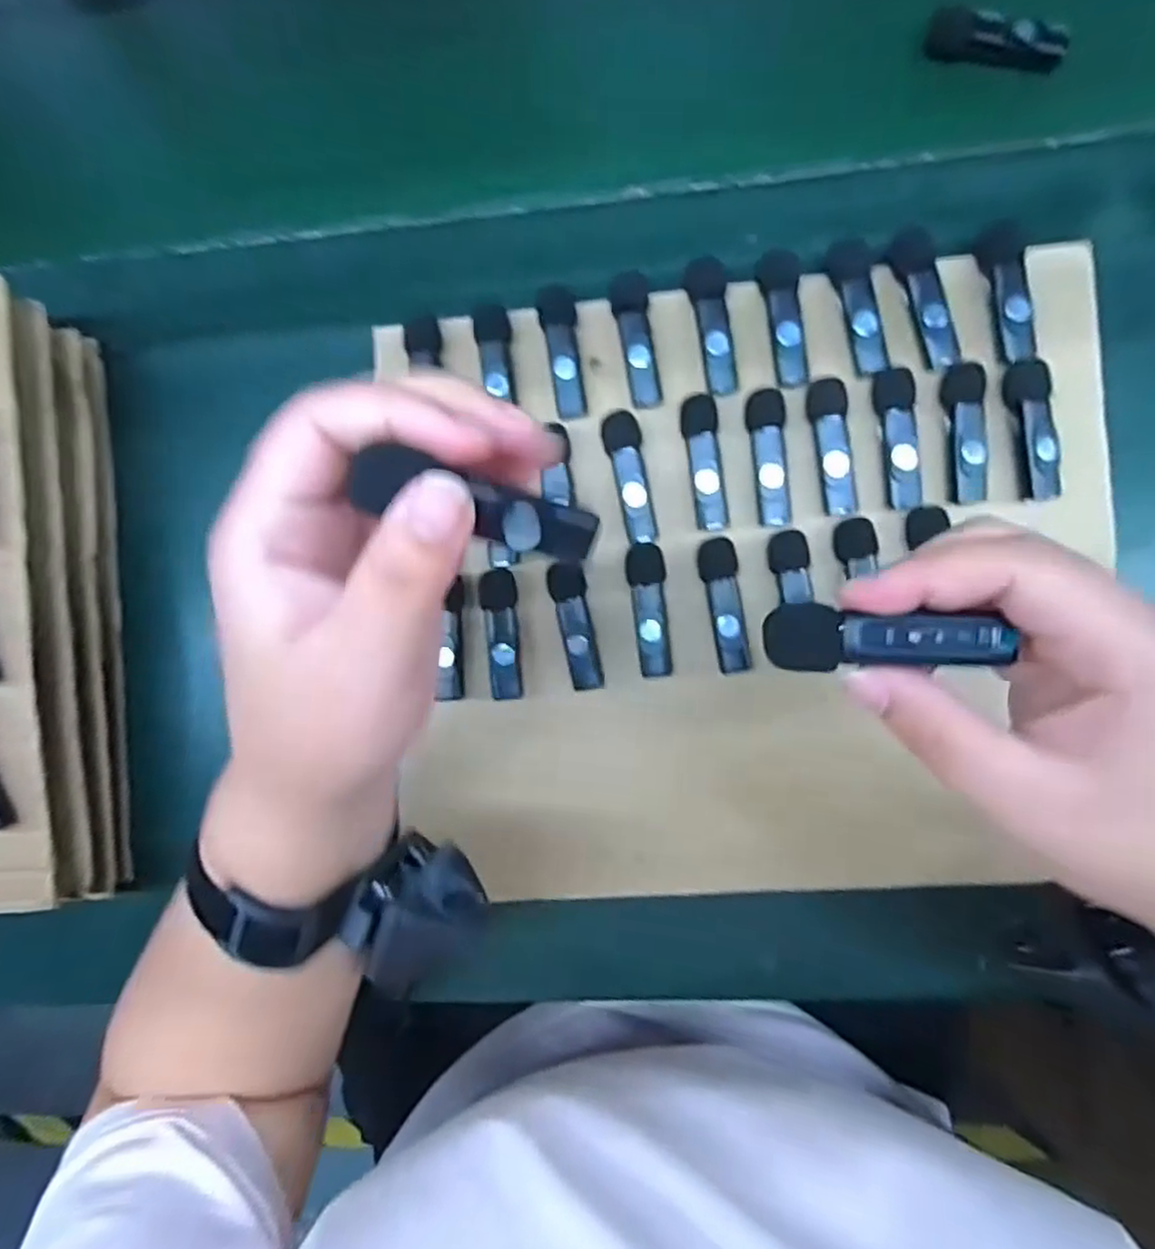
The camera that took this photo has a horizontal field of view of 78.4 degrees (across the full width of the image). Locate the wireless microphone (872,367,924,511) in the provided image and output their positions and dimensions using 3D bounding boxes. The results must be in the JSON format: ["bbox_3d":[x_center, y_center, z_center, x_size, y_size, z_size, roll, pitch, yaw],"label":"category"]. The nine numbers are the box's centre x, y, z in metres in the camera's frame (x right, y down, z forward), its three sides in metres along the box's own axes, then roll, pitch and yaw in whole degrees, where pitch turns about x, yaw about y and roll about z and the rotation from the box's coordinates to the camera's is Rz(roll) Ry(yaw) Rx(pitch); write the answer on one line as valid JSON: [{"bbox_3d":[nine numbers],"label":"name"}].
[{"bbox_3d":[0.152,-0.088,0.332,0.019,0.010,0.065,-2,85,6],"label":"wireless microphone"}]

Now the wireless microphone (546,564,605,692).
[{"bbox_3d":[0.000,0.001,0.355,0.018,0.022,0.063,-10,84,6],"label":"wireless microphone"}]

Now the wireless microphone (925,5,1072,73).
[{"bbox_3d":[0.207,-0.290,0.351,0.064,0.019,0.014,17,87,8],"label":"wireless microphone"}]

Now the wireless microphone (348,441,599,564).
[{"bbox_3d":[-0.023,-0.029,0.177,0.061,0.009,0.015,14,92,-19],"label":"wireless microphone"}]

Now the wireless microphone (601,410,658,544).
[{"bbox_3d":[0.026,-0.072,0.352,0.018,0.016,0.064,-9,84,6],"label":"wireless microphone"}]

